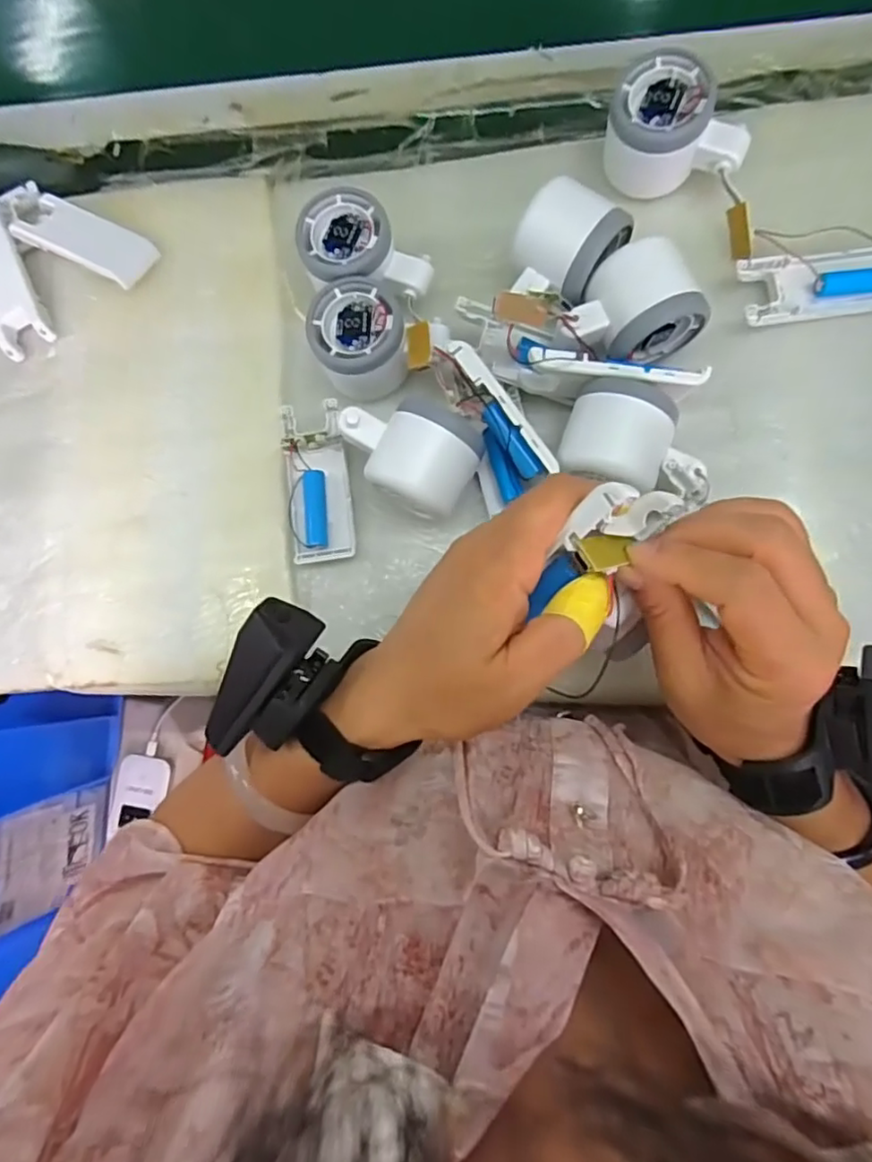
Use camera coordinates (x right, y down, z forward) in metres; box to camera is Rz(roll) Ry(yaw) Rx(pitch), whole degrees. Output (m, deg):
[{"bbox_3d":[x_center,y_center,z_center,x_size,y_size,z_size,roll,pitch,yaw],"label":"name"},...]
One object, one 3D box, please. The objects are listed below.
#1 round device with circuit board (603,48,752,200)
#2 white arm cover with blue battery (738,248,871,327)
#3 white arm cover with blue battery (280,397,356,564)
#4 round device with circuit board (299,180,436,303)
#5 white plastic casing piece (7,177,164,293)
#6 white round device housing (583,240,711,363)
[{"bbox_3d":[0.148,-0.279,0.382,0.080,0.055,0.054,5,84,7],"label":"round device with circuit board"},{"bbox_3d":[0.238,-0.180,0.375,0.101,0.017,0.039,-6,82,6],"label":"white arm cover with blue battery"},{"bbox_3d":[-0.077,-0.064,0.394,0.039,0.017,0.102,-7,82,5],"label":"white arm cover with blue battery"},{"bbox_3d":[-0.043,-0.210,0.398,0.079,0.050,0.059,0,83,6],"label":"round device with circuit board"},{"bbox_3d":[-0.250,-0.242,0.435,0.119,0.021,0.041,27,87,9],"label":"white plastic casing piece"},{"bbox_3d":[0.123,-0.164,0.370,0.055,0.045,0.058,-24,81,3],"label":"white round device housing"}]

